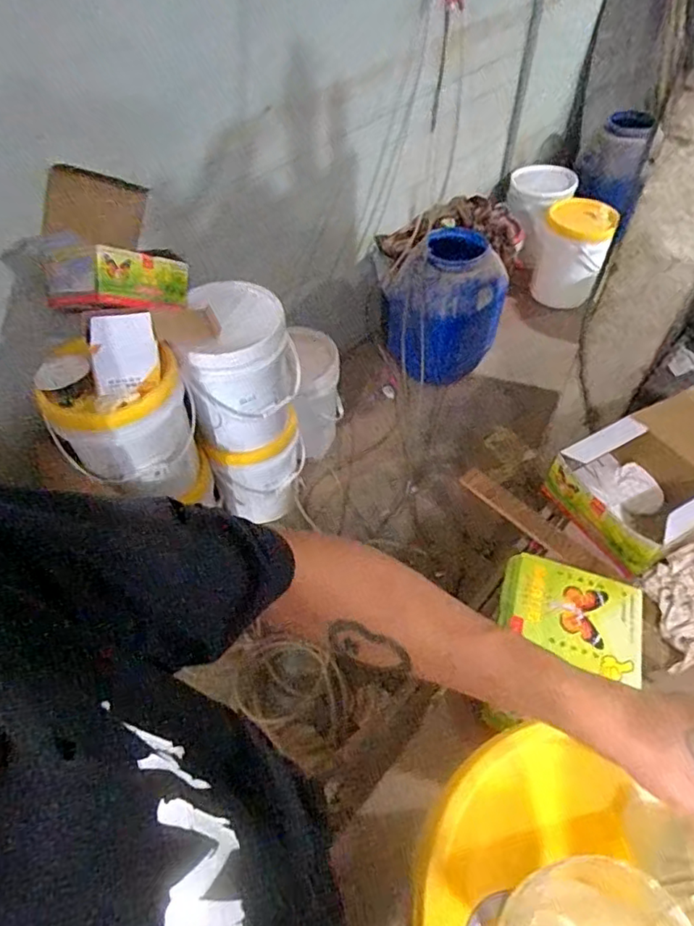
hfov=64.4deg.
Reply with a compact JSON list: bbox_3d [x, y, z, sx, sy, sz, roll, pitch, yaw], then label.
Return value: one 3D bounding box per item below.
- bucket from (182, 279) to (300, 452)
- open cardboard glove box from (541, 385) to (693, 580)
[{"bbox_3d":[-0.259,-0.242,1.454,0.246,0.356,0.270,-2,51,-1],"label":"bucket"},{"bbox_3d":[0.594,0.014,1.029,0.391,0.140,0.237,-25,54,-18],"label":"open cardboard glove box"}]

